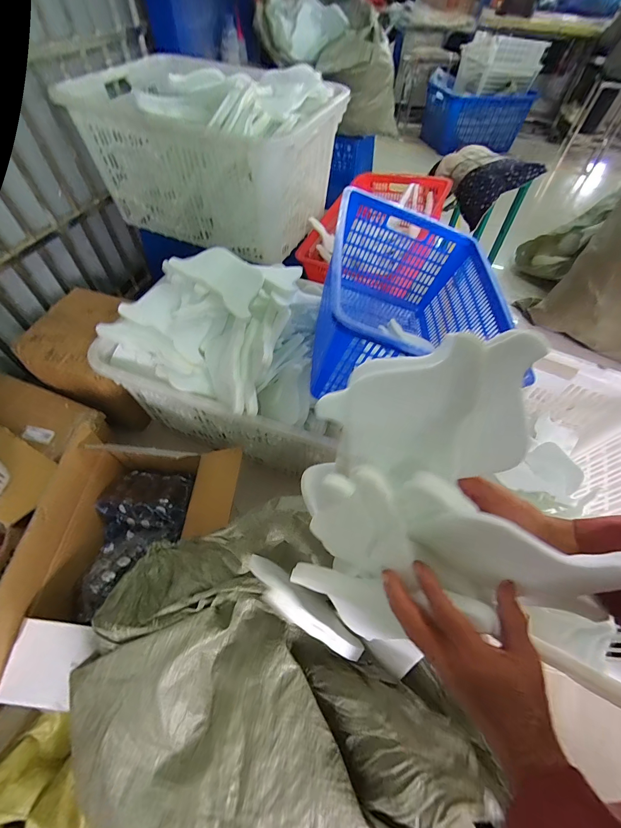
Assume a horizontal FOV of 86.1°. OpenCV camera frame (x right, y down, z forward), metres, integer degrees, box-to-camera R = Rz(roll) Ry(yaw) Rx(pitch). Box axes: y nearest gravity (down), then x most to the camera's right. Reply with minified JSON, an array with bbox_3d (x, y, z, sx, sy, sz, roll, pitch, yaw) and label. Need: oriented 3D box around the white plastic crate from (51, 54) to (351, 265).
[{"bbox_3d":[-0.318,-0.876,1.138,0.715,0.428,0.444,22,57,12],"label":"white plastic crate"}]

